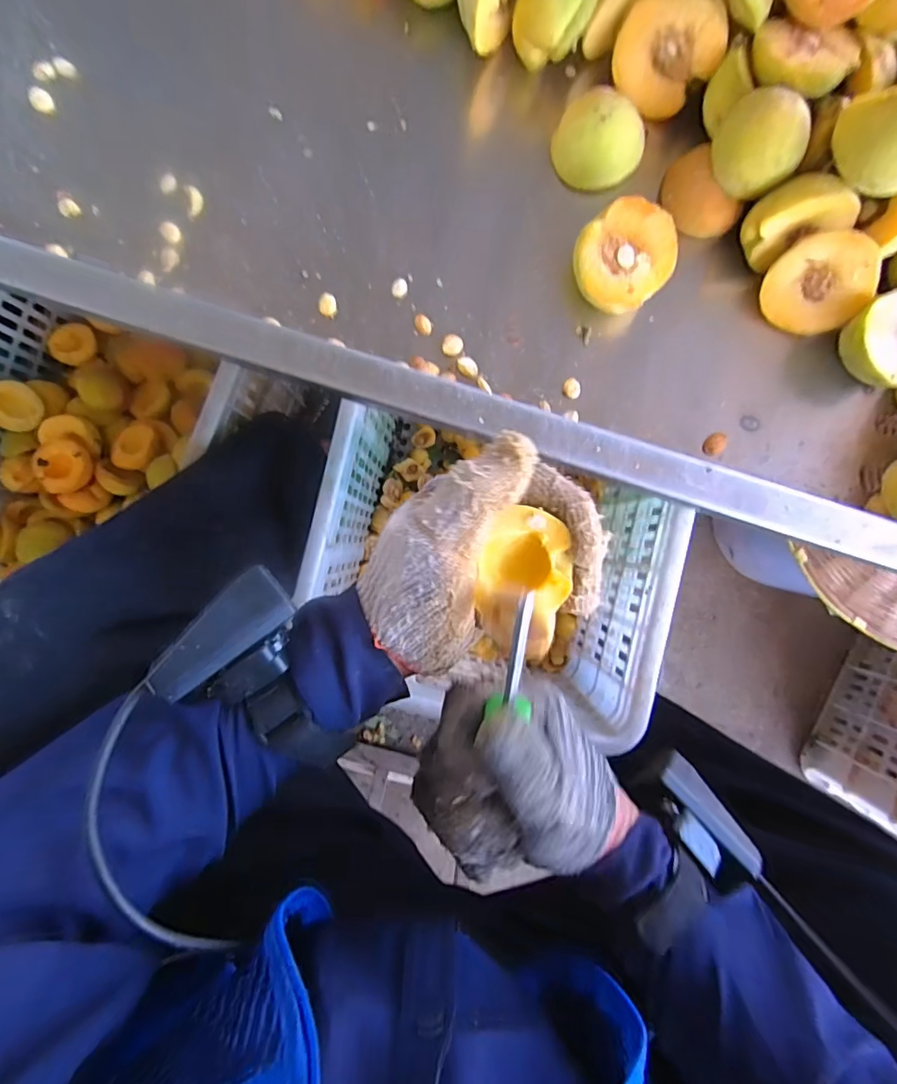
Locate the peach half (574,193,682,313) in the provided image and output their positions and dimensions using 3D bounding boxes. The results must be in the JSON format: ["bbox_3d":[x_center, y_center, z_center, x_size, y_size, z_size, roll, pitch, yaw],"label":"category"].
[{"bbox_3d":[0.117,-0.189,0.340,0.062,0.025,0.062,2,101,9],"label":"peach half"}]

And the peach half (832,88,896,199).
[{"bbox_3d":[0.246,-0.220,0.281,0.061,0.058,0.023,30,91,-1],"label":"peach half"}]

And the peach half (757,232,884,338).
[{"bbox_3d":[0.246,-0.173,0.337,0.058,0.060,0.025,44,48,-10],"label":"peach half"}]

